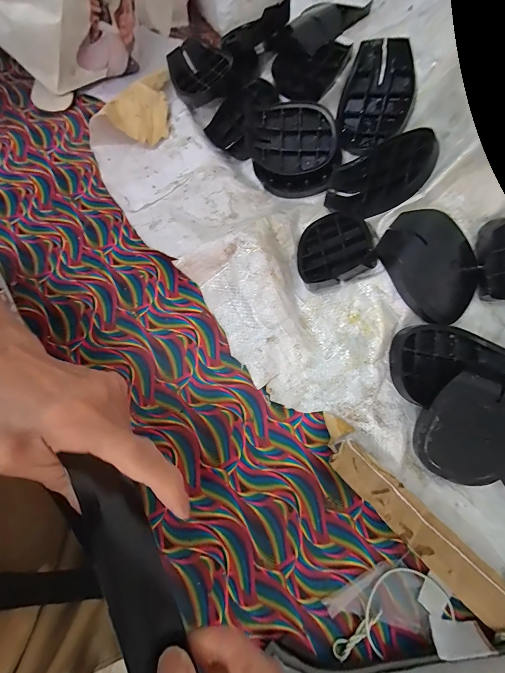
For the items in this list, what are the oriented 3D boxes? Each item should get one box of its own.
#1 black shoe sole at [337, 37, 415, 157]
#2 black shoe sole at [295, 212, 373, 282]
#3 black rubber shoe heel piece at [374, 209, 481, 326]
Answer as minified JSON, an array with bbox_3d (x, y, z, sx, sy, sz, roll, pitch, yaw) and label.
[{"bbox_3d":[0.153,-0.296,0.367,0.088,0.023,0.120,24,100,25],"label":"black shoe sole"},{"bbox_3d":[0.095,-0.106,0.353,0.086,0.014,0.096,-18,57,28],"label":"black shoe sole"},{"bbox_3d":[0.191,-0.075,0.312,0.116,0.017,0.094,45,85,-10],"label":"black rubber shoe heel piece"}]

